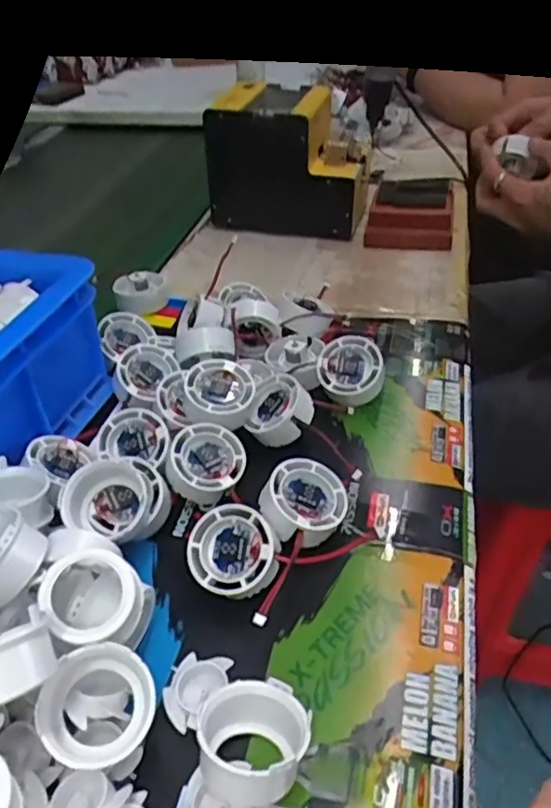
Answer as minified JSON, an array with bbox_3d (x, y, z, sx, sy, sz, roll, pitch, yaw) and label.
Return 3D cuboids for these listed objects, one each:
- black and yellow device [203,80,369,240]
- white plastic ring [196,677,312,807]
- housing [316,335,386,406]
[{"bbox_3d":[0.020,-0.301,0.767,0.184,0.141,0.131,8,43,12],"label":"black and yellow device"},{"bbox_3d":[-0.011,0.165,0.313,0.054,0.023,0.052,-15,41,-14],"label":"white plastic ring"},{"bbox_3d":[0.064,-0.028,0.529,0.055,0.029,0.054,-3,74,10],"label":"housing"}]

